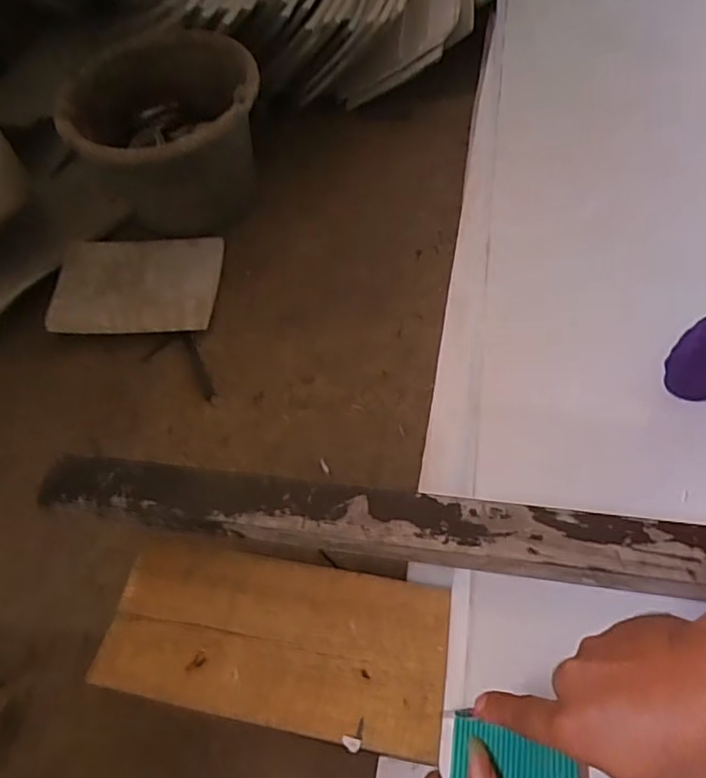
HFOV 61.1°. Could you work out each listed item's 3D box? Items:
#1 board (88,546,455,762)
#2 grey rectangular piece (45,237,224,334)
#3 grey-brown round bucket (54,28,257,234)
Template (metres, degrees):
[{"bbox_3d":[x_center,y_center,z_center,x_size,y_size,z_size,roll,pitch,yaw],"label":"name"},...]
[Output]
[{"bbox_3d":[-0.064,0.206,0.495,0.276,0.011,0.126,4,57,13],"label":"board"},{"bbox_3d":[-0.306,-0.148,0.846,0.233,0.009,0.166,-3,60,2],"label":"grey rectangular piece"},{"bbox_3d":[-0.268,-0.373,0.886,0.268,0.222,0.268,-5,56,7],"label":"grey-brown round bucket"}]

